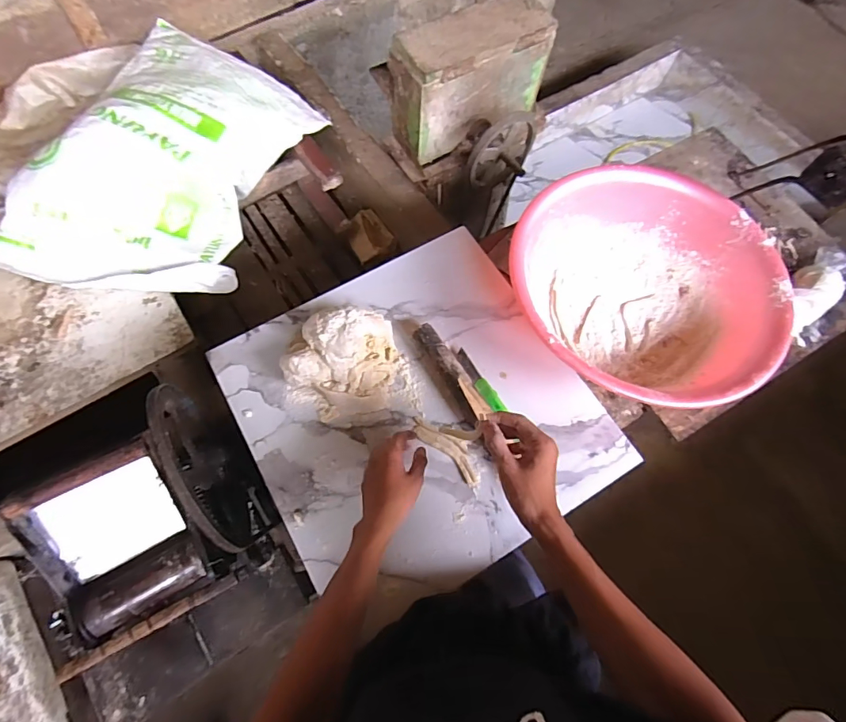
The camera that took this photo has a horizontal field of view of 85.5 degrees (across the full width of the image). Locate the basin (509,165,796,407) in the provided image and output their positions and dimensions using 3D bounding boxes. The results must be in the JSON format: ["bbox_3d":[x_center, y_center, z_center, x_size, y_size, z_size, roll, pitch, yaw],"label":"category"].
[{"bbox_3d":[0.346,-0.114,0.733,0.397,0.147,0.395,-1,72,2],"label":"basin"}]

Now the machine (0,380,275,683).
[{"bbox_3d":[-0.384,0.233,0.677,0.245,0.333,0.277,-28,73,-7],"label":"machine"}]

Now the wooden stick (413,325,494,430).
[{"bbox_3d":[0.044,0.016,0.702,0.036,0.029,0.170,-30,75,-8],"label":"wooden stick"}]

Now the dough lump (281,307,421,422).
[{"bbox_3d":[-0.118,0.002,0.688,0.188,0.060,0.160,-14,72,-3],"label":"dough lump"}]

